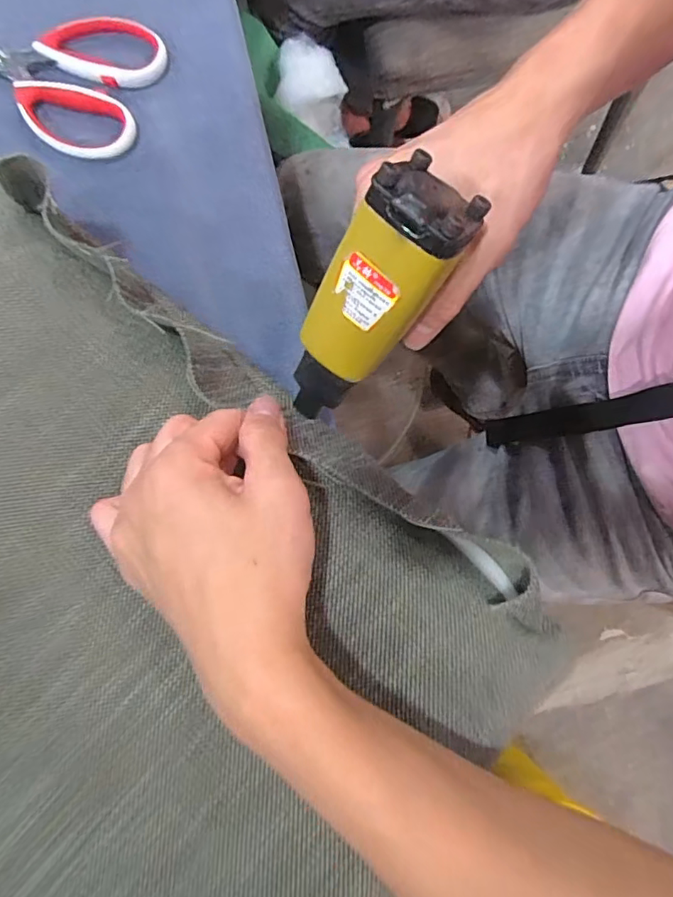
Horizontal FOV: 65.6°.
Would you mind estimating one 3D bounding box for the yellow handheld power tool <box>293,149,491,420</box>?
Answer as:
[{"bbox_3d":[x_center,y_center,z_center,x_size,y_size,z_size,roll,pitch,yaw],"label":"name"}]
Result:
[{"bbox_3d":[0.015,-0.064,0.243,0.041,0.124,0.034,43,45,6],"label":"yellow handheld power tool"}]

